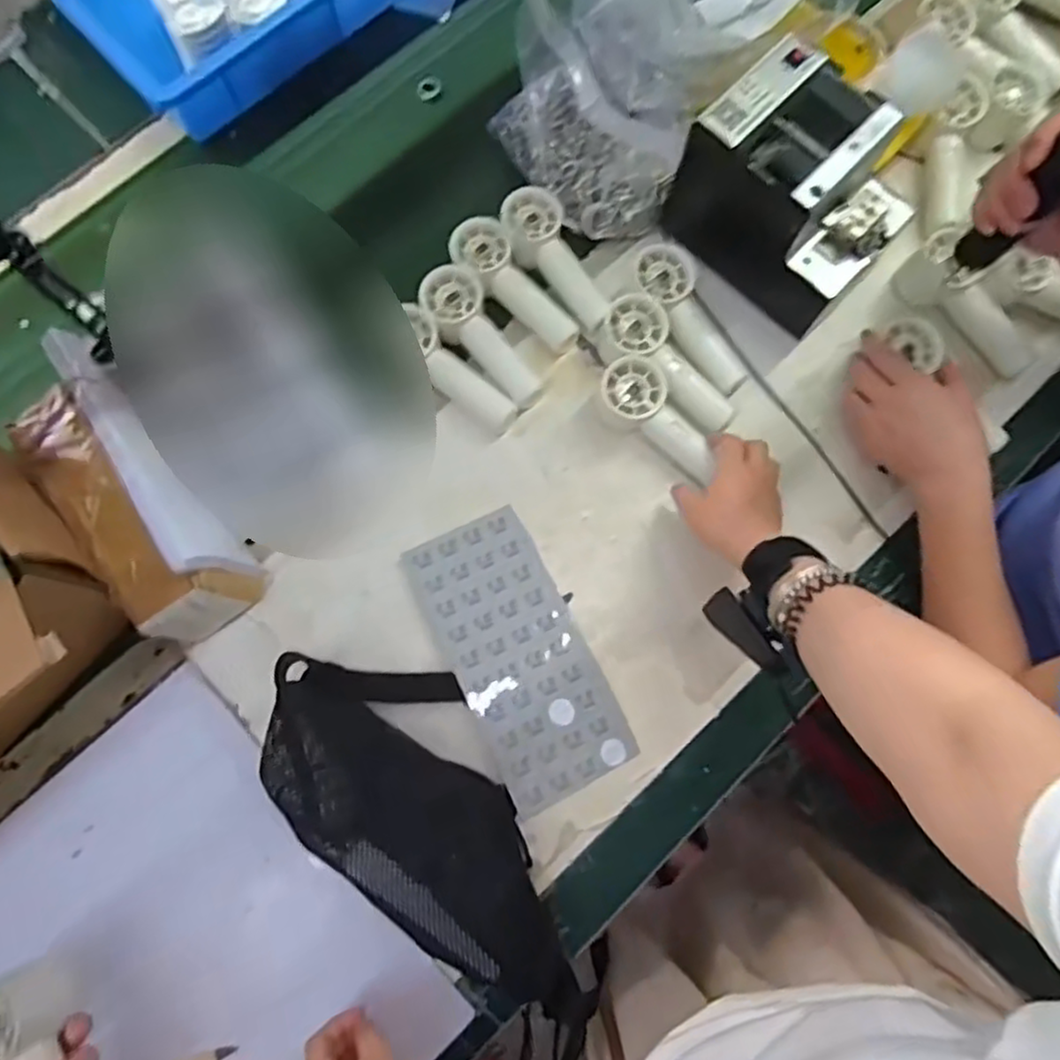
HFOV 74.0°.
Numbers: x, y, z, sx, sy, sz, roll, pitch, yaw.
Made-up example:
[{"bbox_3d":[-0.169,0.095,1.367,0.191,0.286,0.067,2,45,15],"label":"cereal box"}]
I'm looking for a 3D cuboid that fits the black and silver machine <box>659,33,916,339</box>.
[{"bbox_3d":[0.240,-0.302,0.637,0.121,0.145,0.176,-44,80,-9],"label":"black and silver machine"}]

